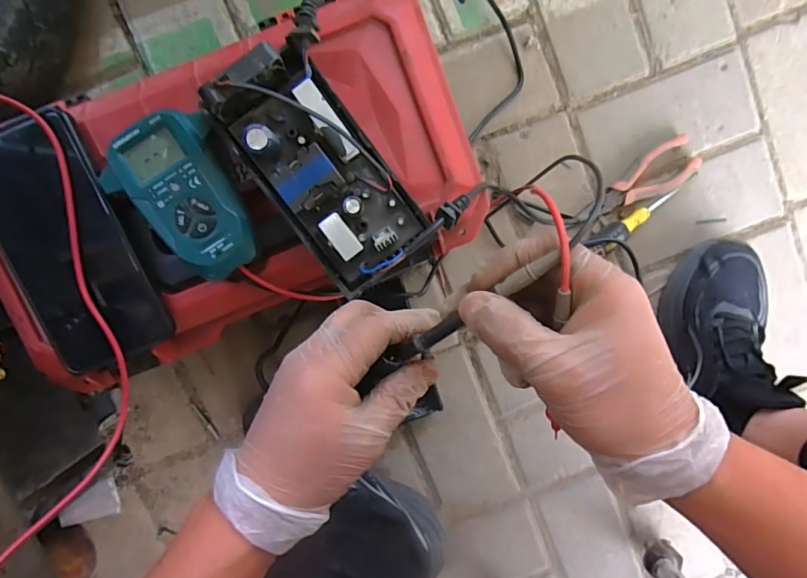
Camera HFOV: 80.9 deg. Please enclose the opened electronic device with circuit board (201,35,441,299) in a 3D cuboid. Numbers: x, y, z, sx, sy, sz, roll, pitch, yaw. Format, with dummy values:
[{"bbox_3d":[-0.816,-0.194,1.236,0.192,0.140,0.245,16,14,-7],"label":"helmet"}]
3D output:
[{"bbox_3d":[-0.048,-0.074,0.300,0.077,0.048,0.147,-35,99,1],"label":"opened electronic device with circuit board"}]

